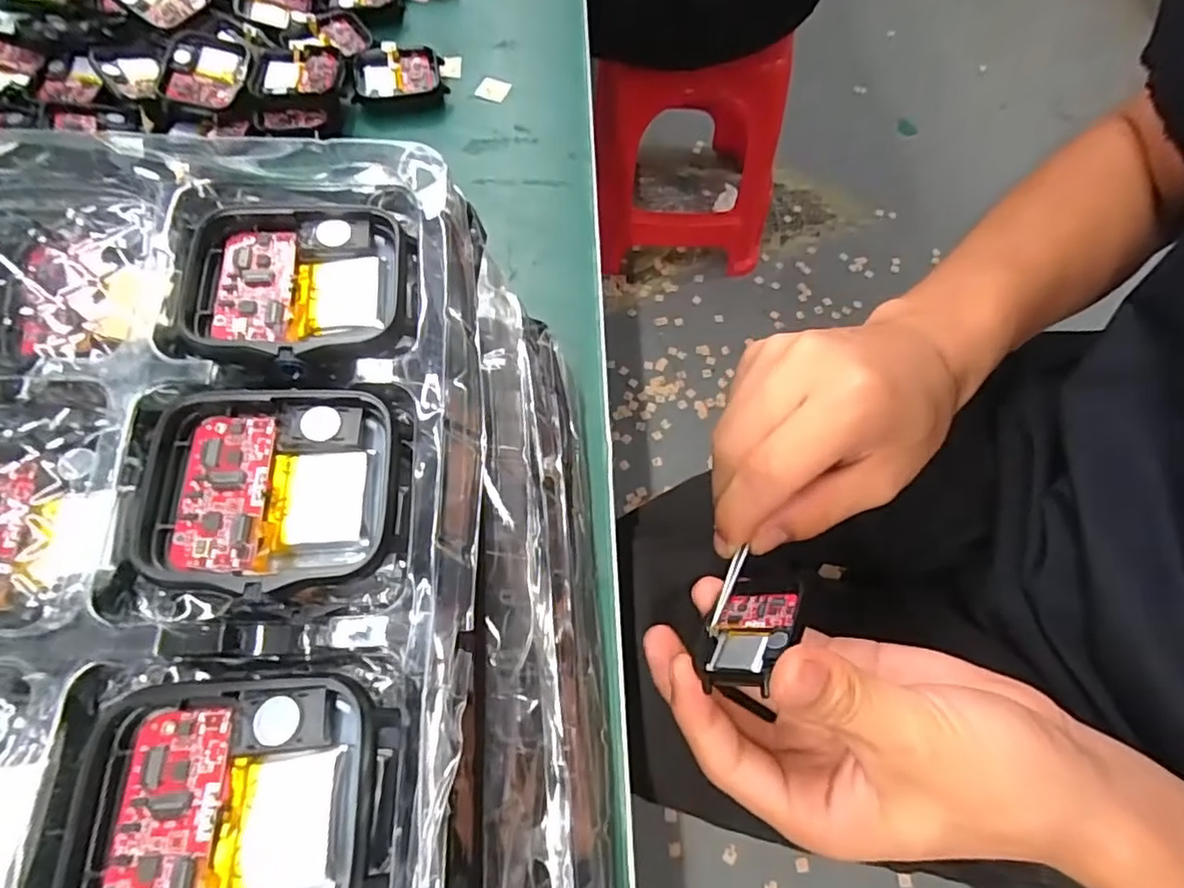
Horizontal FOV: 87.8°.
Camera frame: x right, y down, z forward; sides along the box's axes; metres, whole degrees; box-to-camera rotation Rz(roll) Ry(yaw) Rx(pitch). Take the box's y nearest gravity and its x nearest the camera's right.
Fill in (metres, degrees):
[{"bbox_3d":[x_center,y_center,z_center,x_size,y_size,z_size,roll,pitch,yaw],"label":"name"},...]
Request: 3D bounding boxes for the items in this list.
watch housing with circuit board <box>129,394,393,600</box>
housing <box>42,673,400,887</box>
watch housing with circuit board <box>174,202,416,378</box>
[{"bbox_3d":[-0.061,0.009,0.115,0.042,0.009,0.037,-2,64,-3],"label":"watch housing with circuit board"},{"bbox_3d":[-0.057,0.056,0.094,0.047,0.006,0.037,-2,64,-3],"label":"housing"},{"bbox_3d":[-0.063,-0.034,0.130,0.047,0.009,0.040,-8,65,-6],"label":"watch housing with circuit board"}]

